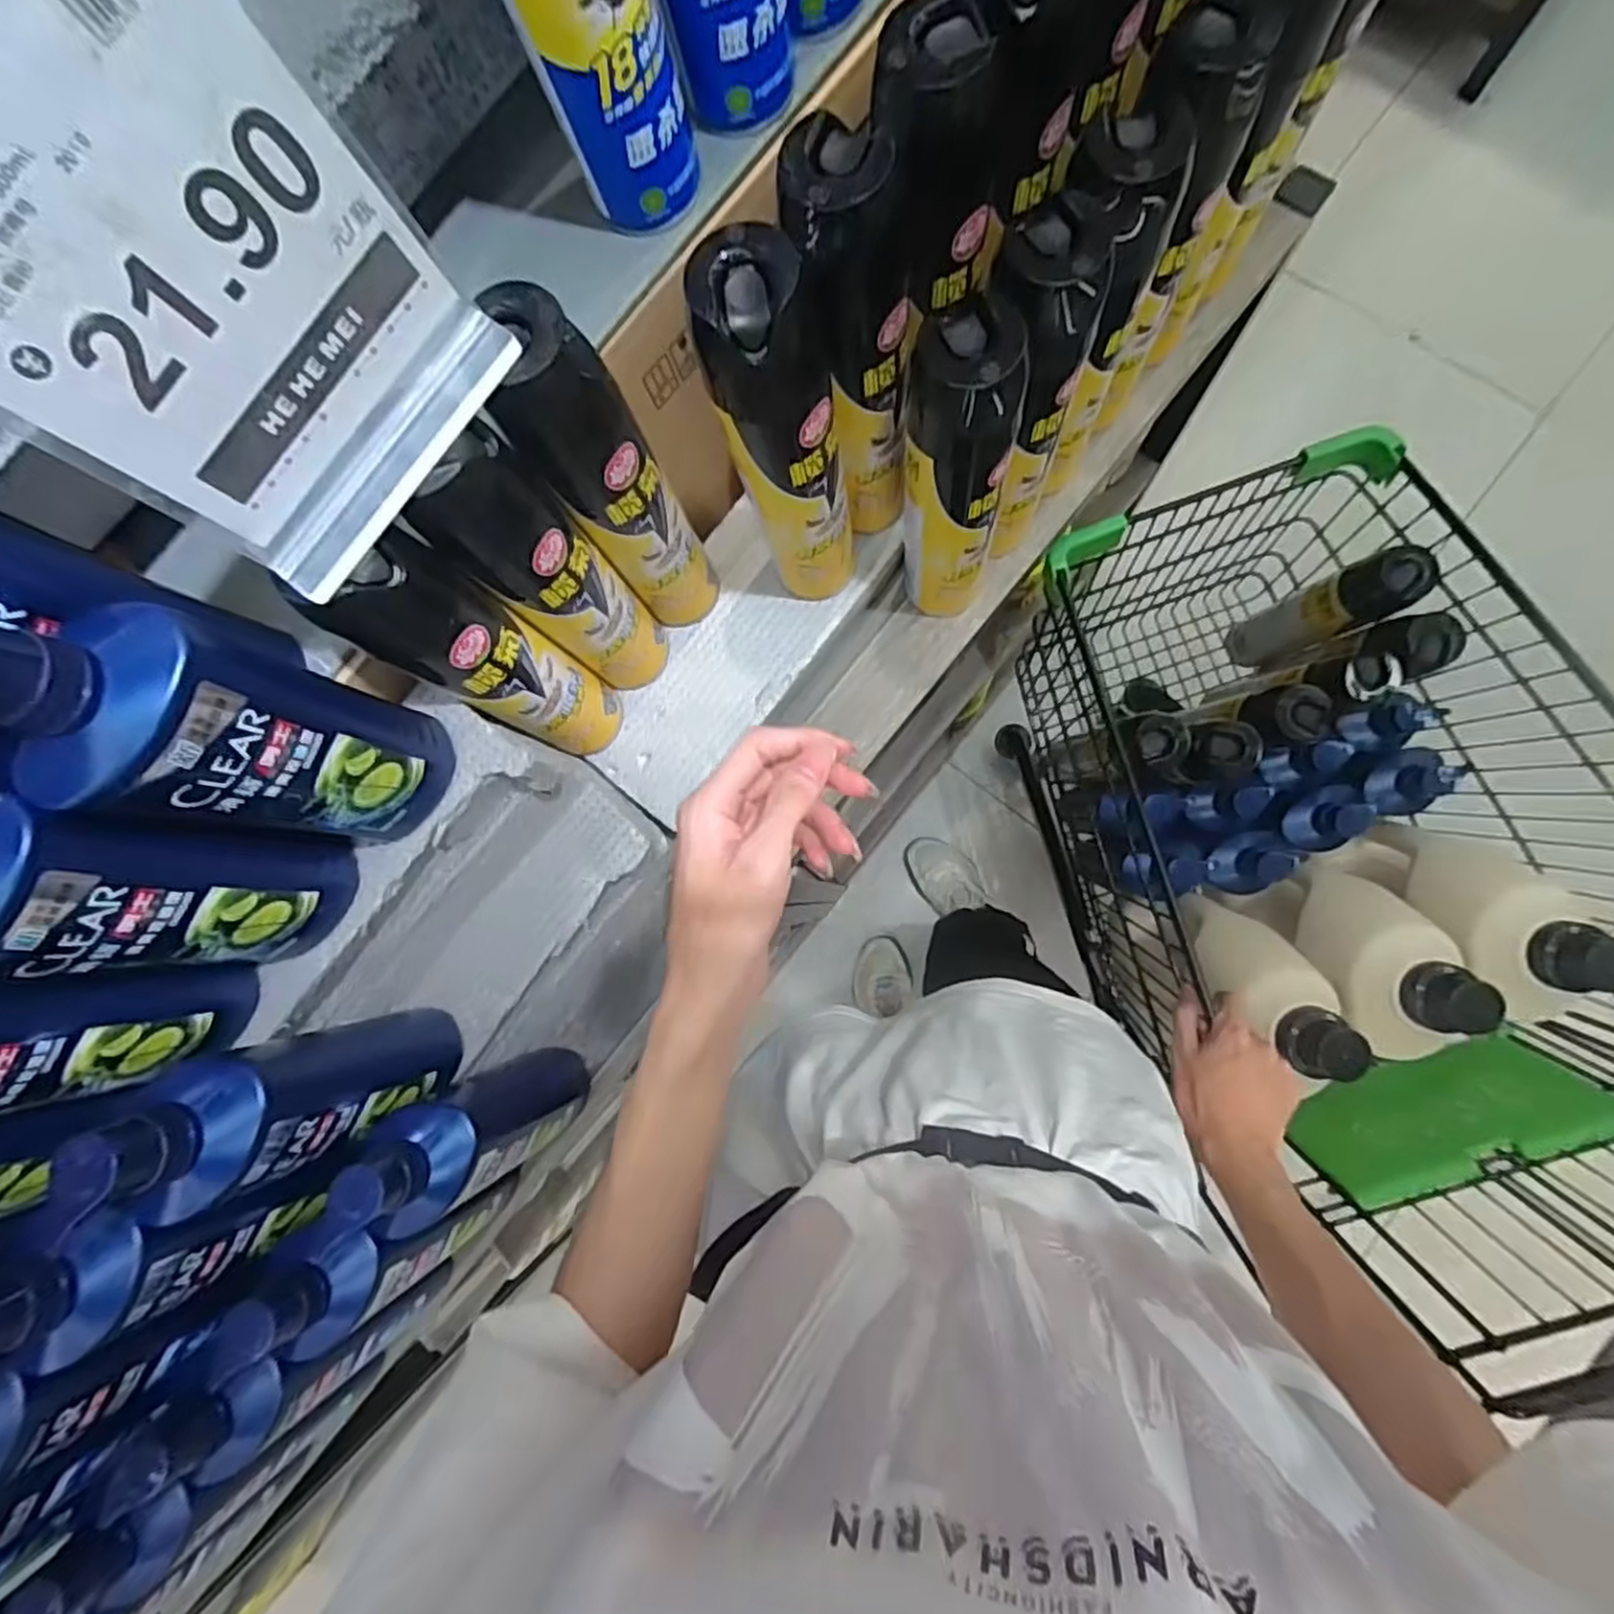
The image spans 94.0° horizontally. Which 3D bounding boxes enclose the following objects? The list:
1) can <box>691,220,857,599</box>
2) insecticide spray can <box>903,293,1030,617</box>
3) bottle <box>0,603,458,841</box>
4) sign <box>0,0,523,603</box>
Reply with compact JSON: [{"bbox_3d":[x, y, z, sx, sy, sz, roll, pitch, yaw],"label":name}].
[{"bbox_3d":[-0.008,-0.214,0.469,0.059,0.278,0.059,-1,83,7],"label":"can"},{"bbox_3d":[0.098,-0.208,0.498,0.060,0.262,0.059,-1,83,7],"label":"insecticide spray can"},{"bbox_3d":[-0.260,-0.031,0.352,0.059,0.225,0.079,16,85,9],"label":"bottle"},{"bbox_3d":[-0.201,-0.175,0.240,0.018,0.222,0.140,39,89,10],"label":"sign"}]

